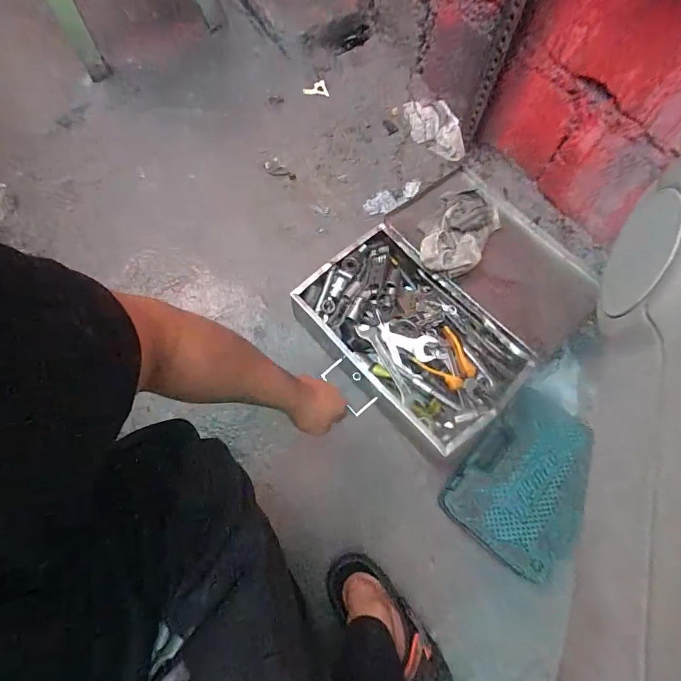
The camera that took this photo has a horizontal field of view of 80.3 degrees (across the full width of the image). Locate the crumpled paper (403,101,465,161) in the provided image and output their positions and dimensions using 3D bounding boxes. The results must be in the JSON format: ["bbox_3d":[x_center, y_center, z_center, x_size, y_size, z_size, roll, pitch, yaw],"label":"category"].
[{"bbox_3d":[0.224,-0.507,0.974,0.117,0.033,0.173,-6,68,-6],"label":"crumpled paper"}]

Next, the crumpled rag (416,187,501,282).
[{"bbox_3d":[0.227,-0.215,0.776,0.136,0.074,0.193,26,68,8],"label":"crumpled rag"}]

